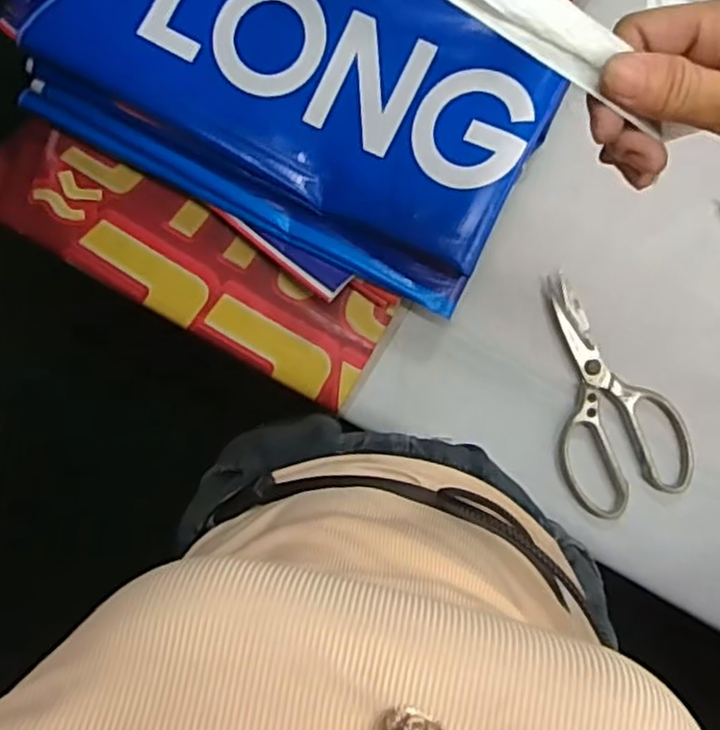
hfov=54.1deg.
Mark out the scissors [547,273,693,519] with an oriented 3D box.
[{"bbox_3d":[0.199,0.024,0.582,0.106,0.006,0.196,-23,93,3],"label":"scissors"}]

